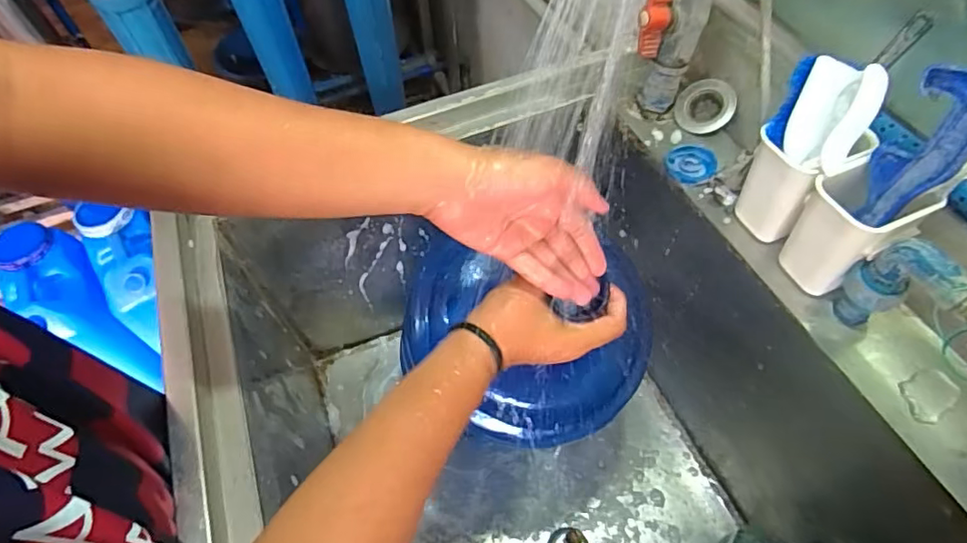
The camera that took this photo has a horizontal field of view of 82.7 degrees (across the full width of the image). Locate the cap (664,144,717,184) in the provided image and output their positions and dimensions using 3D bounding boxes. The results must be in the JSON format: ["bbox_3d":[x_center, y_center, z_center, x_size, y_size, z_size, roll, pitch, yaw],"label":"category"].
[{"bbox_3d":[0.242,-0.124,0.642,0.056,0.015,0.053,-2,55,3],"label":"cap"}]

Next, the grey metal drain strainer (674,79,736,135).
[{"bbox_3d":[0.273,-0.203,0.678,0.068,0.020,0.069,-5,81,30],"label":"grey metal drain strainer"}]

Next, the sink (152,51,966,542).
[{"bbox_3d":[0.056,0.184,0.660,0.620,0.410,0.693,-21,56,-10],"label":"sink"}]

